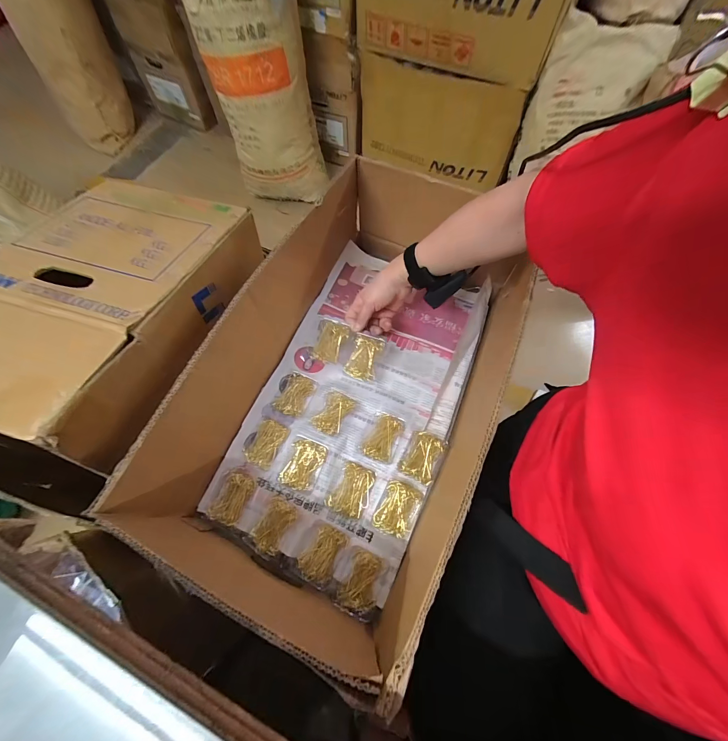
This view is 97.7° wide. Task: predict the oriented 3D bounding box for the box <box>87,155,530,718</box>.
[{"bbox_3d":[0.005,-0.011,0.474,0.348,0.202,0.648,20,68,9],"label":"box"}]

